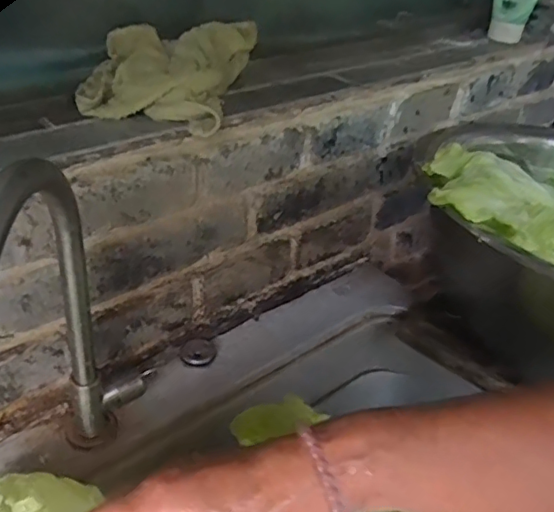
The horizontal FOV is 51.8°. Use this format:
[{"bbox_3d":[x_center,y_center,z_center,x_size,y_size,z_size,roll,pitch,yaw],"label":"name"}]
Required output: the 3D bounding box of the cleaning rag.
[{"bbox_3d":[-0.091,-0.173,0.512,0.115,0.052,0.170,8,35,6],"label":"cleaning rag"}]

